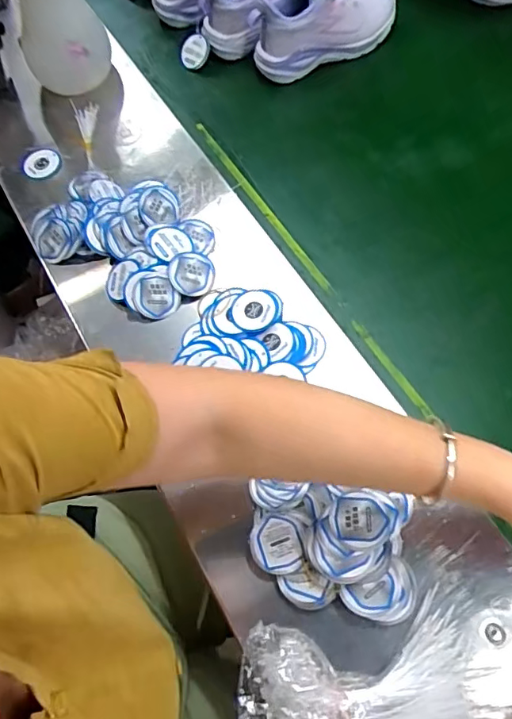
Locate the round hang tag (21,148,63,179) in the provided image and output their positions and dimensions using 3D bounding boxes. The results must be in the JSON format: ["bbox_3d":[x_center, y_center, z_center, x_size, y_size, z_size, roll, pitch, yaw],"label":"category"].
[{"bbox_3d":[-0.261,-0.240,0.628,0.046,0.007,0.044,-2,67,4],"label":"round hang tag"}]

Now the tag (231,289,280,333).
[{"bbox_3d":[0.000,-0.051,0.536,0.044,0.009,0.052,39,77,9],"label":"tag"}]

